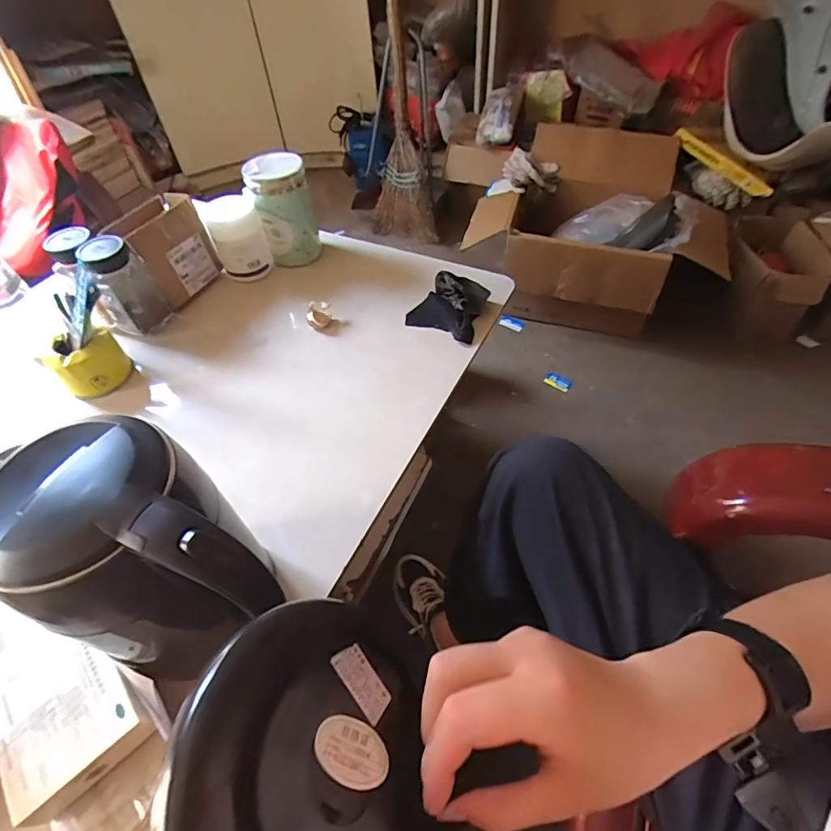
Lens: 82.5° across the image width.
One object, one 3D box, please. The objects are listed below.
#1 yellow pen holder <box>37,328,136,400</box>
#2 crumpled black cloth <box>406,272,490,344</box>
[{"bbox_3d":[-0.473,-0.078,0.688,0.094,0.067,0.080,-39,60,-24],"label":"yellow pen holder"},{"bbox_3d":[0.046,-0.170,0.744,0.114,0.060,0.093,17,55,15],"label":"crumpled black cloth"}]

